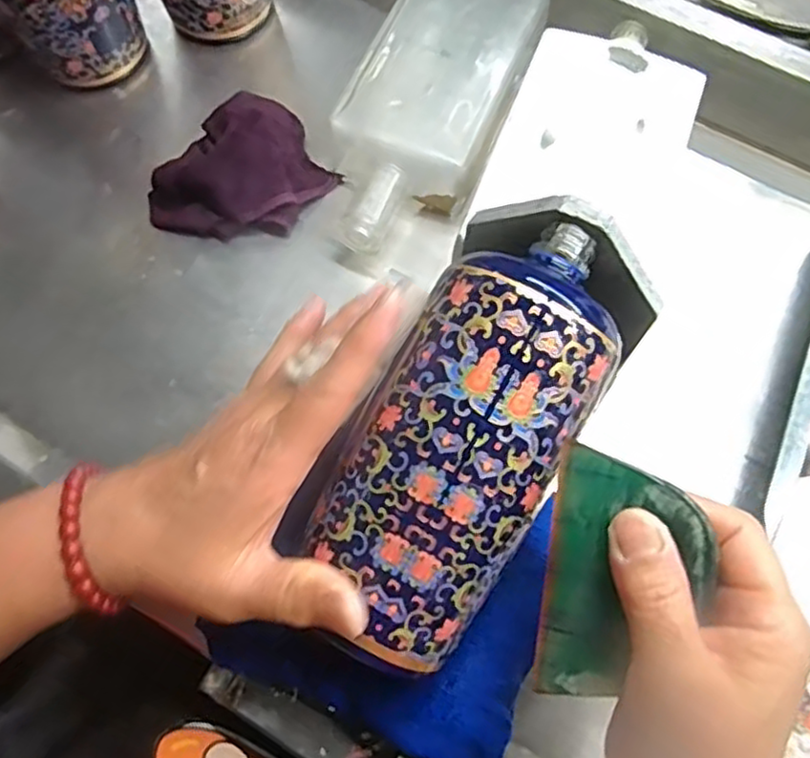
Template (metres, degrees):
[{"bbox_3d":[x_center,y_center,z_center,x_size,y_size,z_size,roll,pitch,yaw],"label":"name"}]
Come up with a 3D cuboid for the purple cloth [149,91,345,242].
[{"bbox_3d":[-0.101,-0.124,0.424,0.106,0.045,0.074,-37,74,-11],"label":"purple cloth"}]

